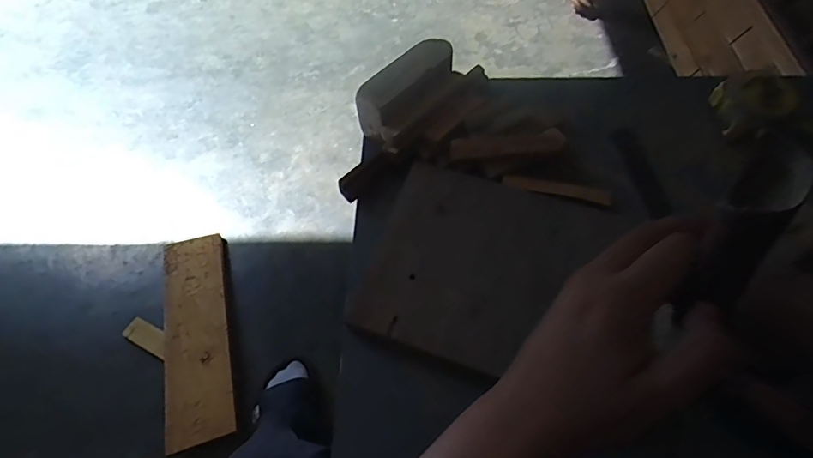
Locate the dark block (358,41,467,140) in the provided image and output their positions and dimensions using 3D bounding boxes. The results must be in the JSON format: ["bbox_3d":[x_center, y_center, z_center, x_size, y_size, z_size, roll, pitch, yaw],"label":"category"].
[{"bbox_3d":[0.007,-0.129,0.444,0.108,0.043,0.054,-43,61,-10],"label":"dark block"}]

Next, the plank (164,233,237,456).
[{"bbox_3d":[-0.386,0.184,0.888,0.115,0.019,0.398,-15,57,-5],"label":"plank"}]

